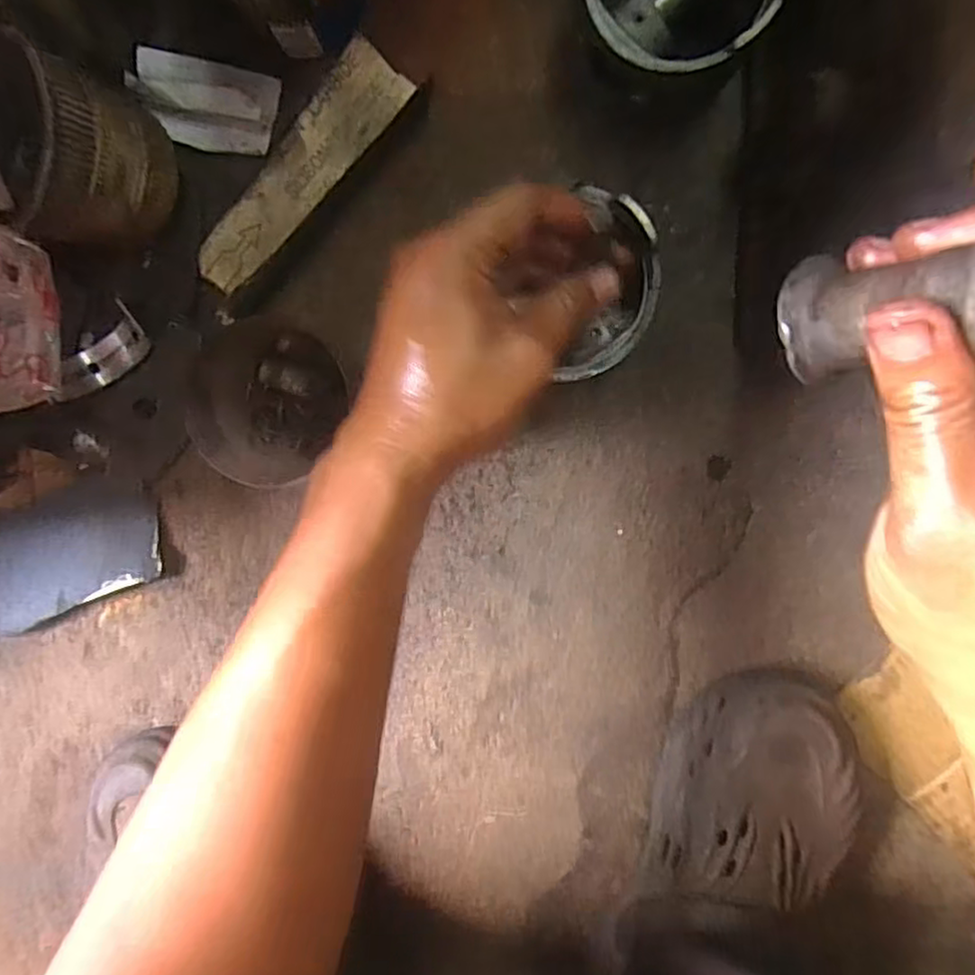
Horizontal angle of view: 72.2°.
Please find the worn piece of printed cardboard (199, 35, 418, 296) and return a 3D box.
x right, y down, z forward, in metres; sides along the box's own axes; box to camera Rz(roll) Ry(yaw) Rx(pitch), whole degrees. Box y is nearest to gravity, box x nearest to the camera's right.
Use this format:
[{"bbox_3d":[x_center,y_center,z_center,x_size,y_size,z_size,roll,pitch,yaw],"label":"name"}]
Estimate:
[{"bbox_3d":[-0.112,-0.185,0.393,0.036,0.008,0.162,42,98,-5],"label":"worn piece of printed cardboard"}]

